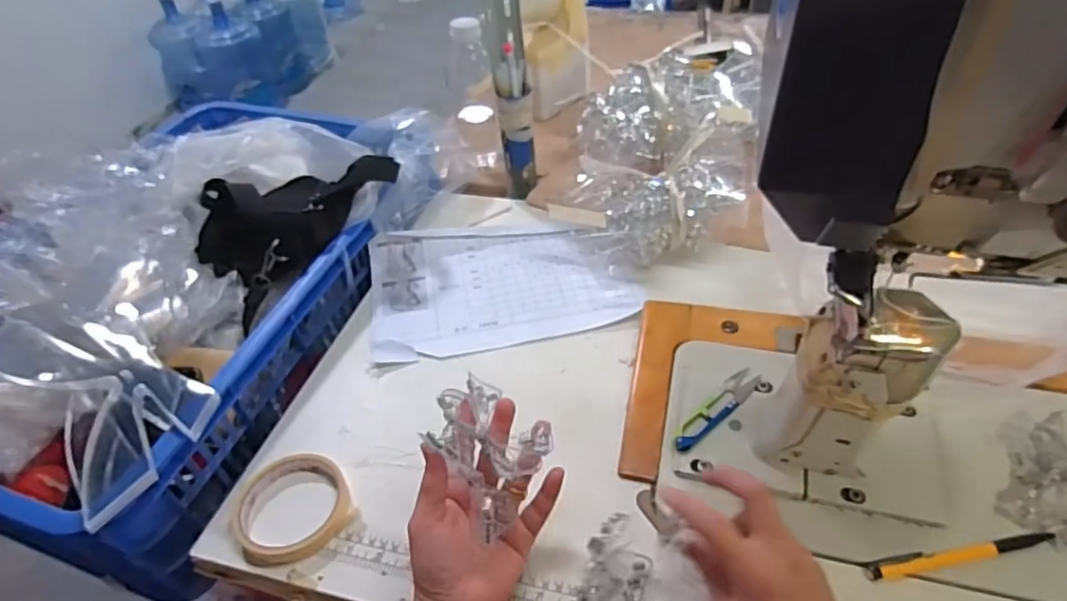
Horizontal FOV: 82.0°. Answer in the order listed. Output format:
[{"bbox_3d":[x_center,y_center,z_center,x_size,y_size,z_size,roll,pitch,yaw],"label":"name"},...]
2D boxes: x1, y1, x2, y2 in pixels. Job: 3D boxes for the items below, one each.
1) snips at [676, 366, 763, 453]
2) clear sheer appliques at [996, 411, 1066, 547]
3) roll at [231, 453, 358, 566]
[{"bbox_3d":[0.160,0.094,0.534,0.104,0.008,0.024,-34,51,-27],"label":"snips"},{"bbox_3d":[0.408,0.131,0.458,0.087,0.046,0.094,20,49,23],"label":"clear sheer appliques"},{"bbox_3d":[-0.200,0.169,0.507,0.090,0.015,0.096,-2,44,2],"label":"roll"}]

